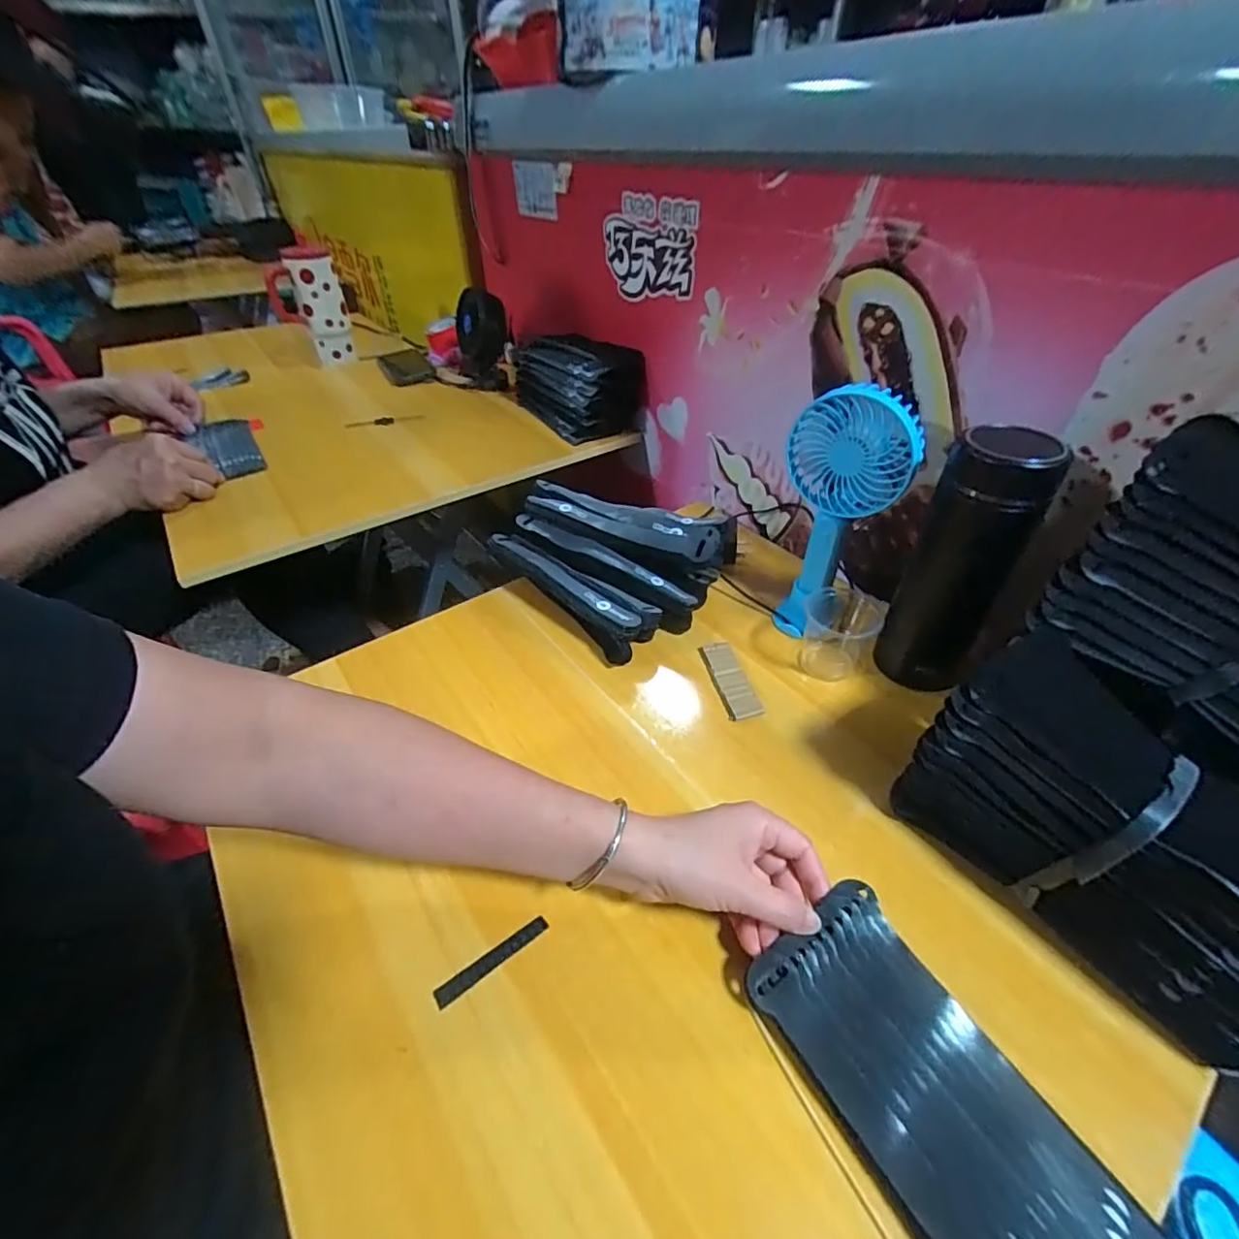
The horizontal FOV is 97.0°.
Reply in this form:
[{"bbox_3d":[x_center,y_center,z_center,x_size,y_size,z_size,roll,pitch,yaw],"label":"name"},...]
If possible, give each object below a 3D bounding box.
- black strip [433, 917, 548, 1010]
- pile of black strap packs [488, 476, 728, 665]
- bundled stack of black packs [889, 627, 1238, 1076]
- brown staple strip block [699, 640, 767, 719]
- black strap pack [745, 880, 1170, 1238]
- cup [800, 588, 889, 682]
[{"bbox_3d":[-0.076,0.205,0.330,0.071,0.004,0.010,-25,46,-25],"label":"black strip"},{"bbox_3d":[-0.002,-0.065,0.558,0.174,0.091,0.201,-33,51,-31],"label":"pile of black strap packs"},{"bbox_3d":[0.306,0.117,0.330,0.133,0.114,0.217,-29,48,-29],"label":"bundled stack of black packs"},{"bbox_3d":[0.097,0.053,0.484,0.030,0.007,0.083,-9,41,-9],"label":"brown staple strip block"},{"bbox_3d":[0.159,0.237,0.261,0.086,0.022,0.196,-23,46,-23],"label":"black strap pack"},{"bbox_3d":[0.198,0.009,0.495,0.060,0.060,0.076,22,46,25],"label":"cup"}]

